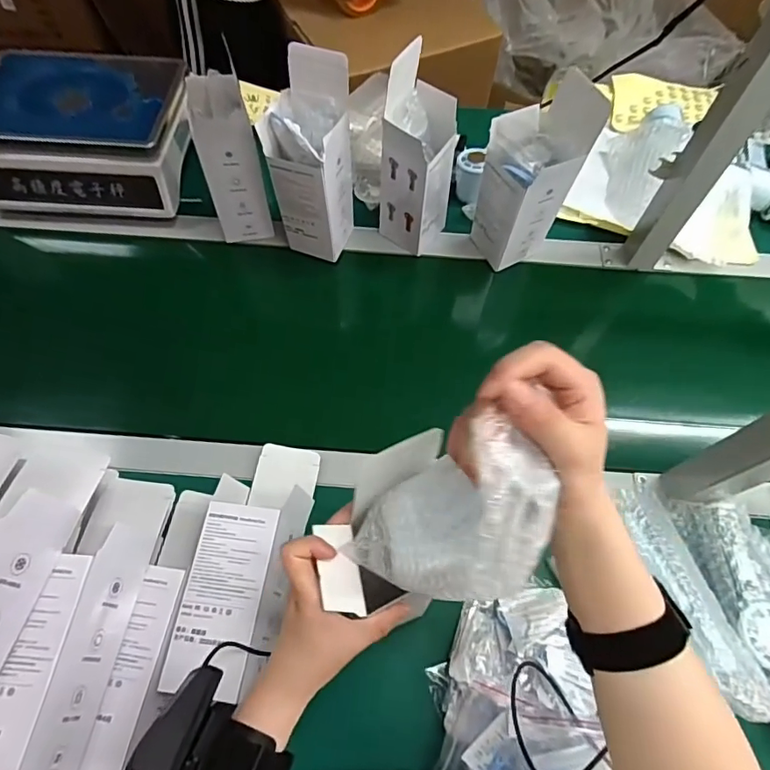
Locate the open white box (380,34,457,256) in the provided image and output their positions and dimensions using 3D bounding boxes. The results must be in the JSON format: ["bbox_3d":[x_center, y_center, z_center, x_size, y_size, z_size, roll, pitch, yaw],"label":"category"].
[{"bbox_3d":[0.042,-0.280,0.634,0.082,0.220,0.082,24,66,9],"label":"open white box"}]

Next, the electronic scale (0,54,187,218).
[{"bbox_3d":[-0.431,-0.367,0.727,0.280,0.100,0.213,5,65,0],"label":"electronic scale"}]

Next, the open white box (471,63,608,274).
[{"bbox_3d":[0.170,-0.241,0.613,0.075,0.230,0.093,-34,71,-16],"label":"open white box"}]

